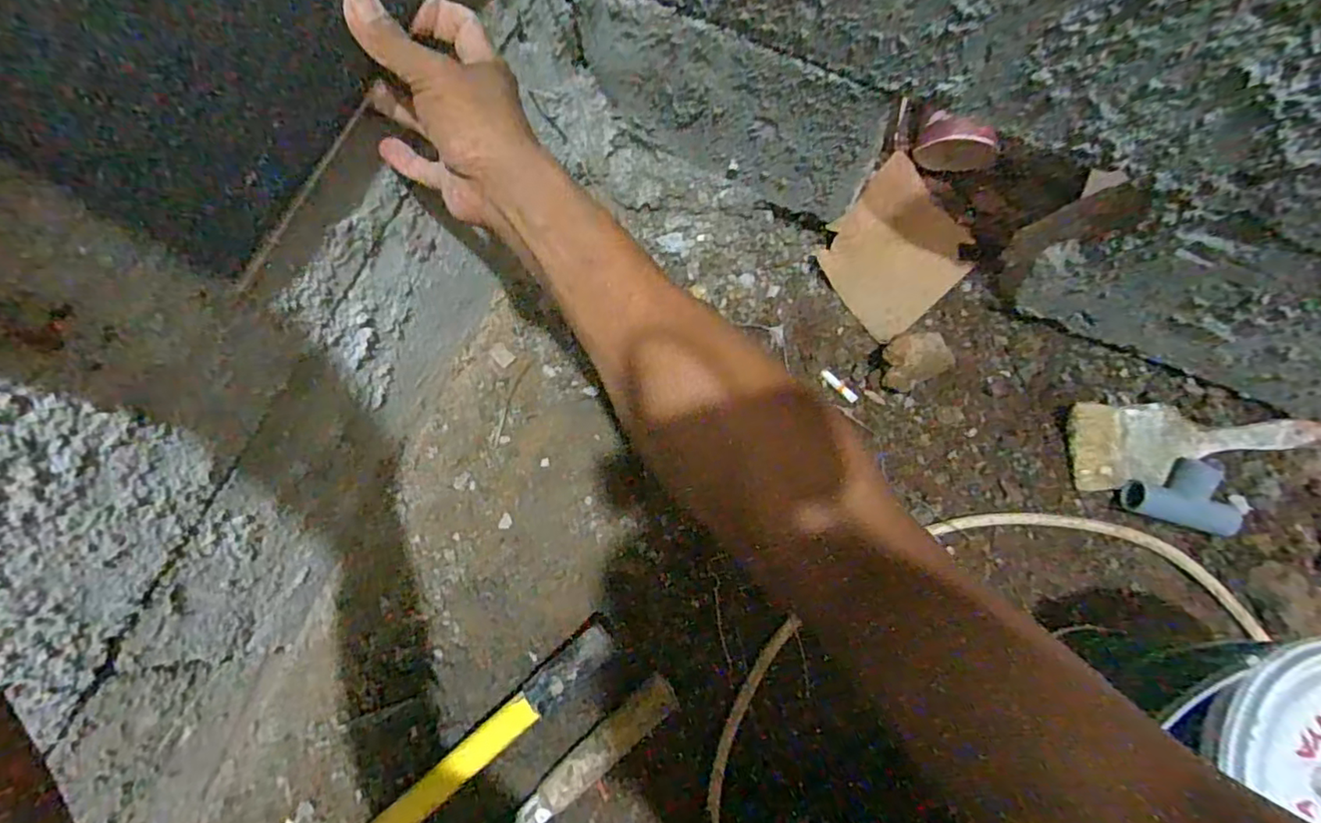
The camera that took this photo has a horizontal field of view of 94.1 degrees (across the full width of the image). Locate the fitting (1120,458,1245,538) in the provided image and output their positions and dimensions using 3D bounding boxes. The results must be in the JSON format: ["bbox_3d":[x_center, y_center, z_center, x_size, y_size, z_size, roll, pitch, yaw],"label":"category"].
[{"bbox_3d":[0.458,0.072,0.542,0.093,0.026,0.057,13,77,6],"label":"fitting"}]

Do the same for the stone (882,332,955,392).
[{"bbox_3d":[0.239,-0.047,0.575,0.066,0.048,0.048,-26,76,-3],"label":"stone"}]

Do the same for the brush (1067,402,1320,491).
[{"bbox_3d":[0.468,0.022,0.541,0.189,0.030,0.076,-9,99,5],"label":"brush"}]

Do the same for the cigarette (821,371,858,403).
[{"bbox_3d":[0.173,-0.024,0.599,0.042,0.009,0.010,44,81,8],"label":"cigarette"}]

